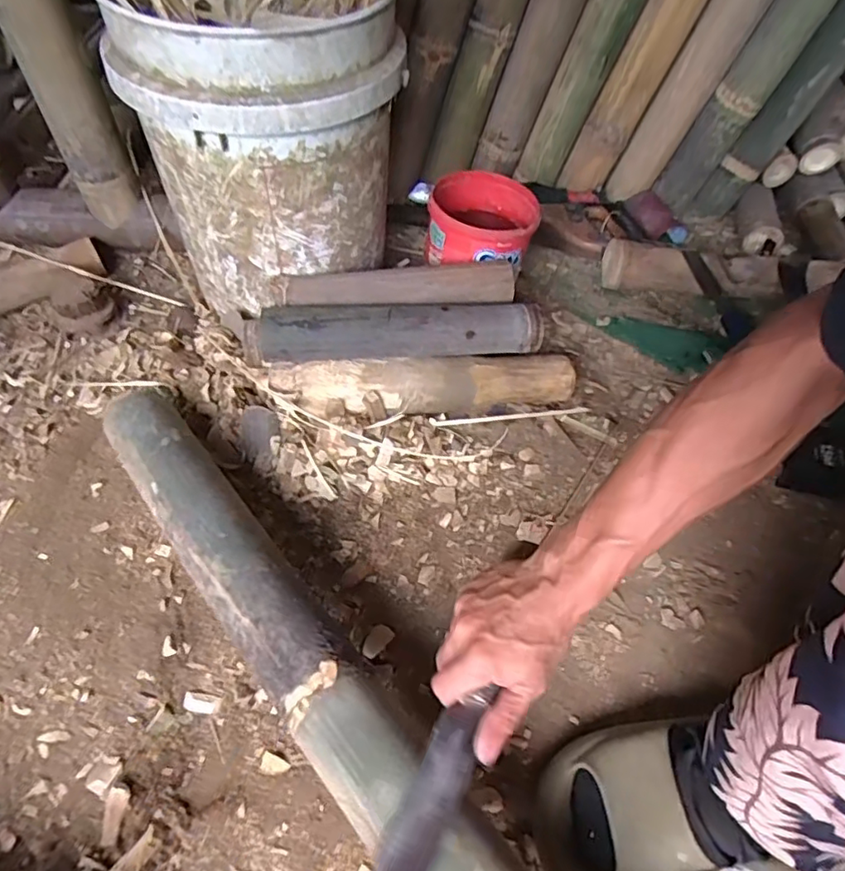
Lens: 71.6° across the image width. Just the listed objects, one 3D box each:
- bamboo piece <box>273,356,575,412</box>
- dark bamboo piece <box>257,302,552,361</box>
[{"bbox_3d":[0.006,-0.061,0.689,0.354,0.044,0.058,-2,52,-6],"label":"bamboo piece"},{"bbox_3d":[-0.021,-0.126,0.678,0.326,0.051,0.062,-5,52,-8],"label":"dark bamboo piece"}]

